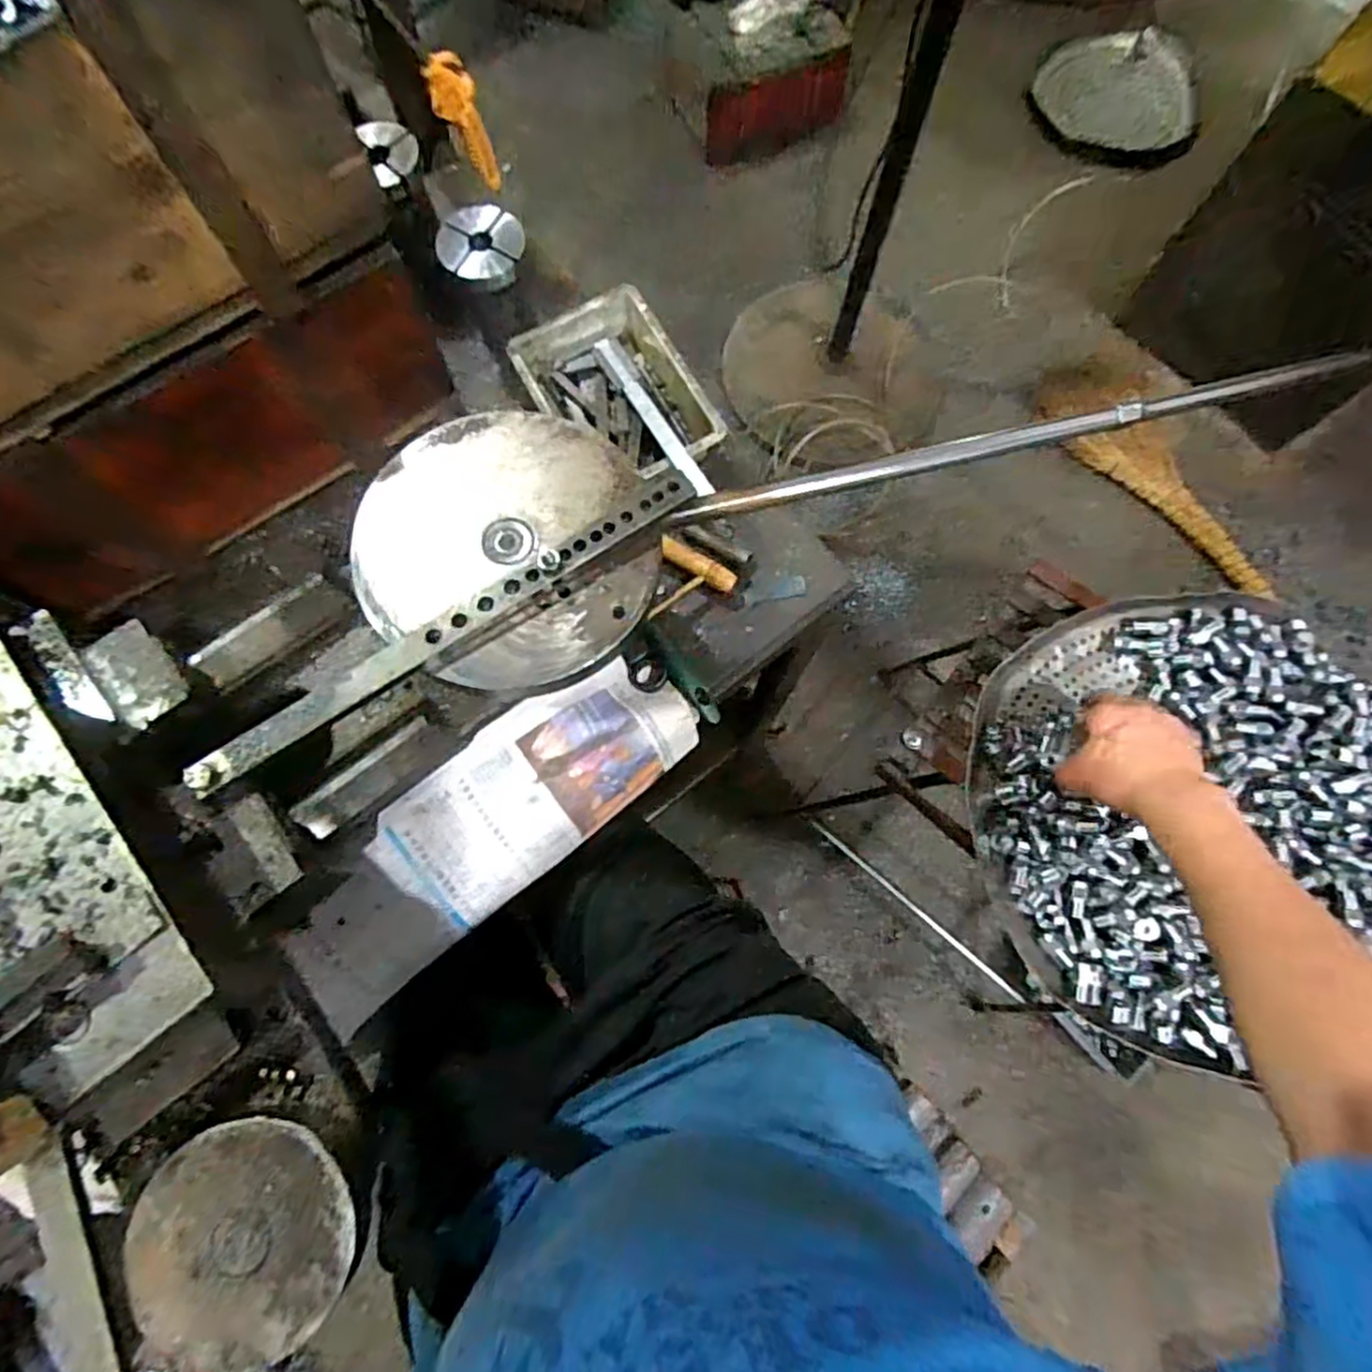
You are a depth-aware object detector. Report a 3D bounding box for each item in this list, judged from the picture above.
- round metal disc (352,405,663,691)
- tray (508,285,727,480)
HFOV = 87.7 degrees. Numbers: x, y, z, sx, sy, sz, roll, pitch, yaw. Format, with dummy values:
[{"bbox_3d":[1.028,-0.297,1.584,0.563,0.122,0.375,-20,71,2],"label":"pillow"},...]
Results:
[{"bbox_3d":[-0.114,-0.092,0.451,0.177,0.011,0.188,0,73,-1],"label":"round metal disc"},{"bbox_3d":[-0.060,-0.247,0.616,0.123,0.047,0.176,-30,76,-9],"label":"tray"}]

